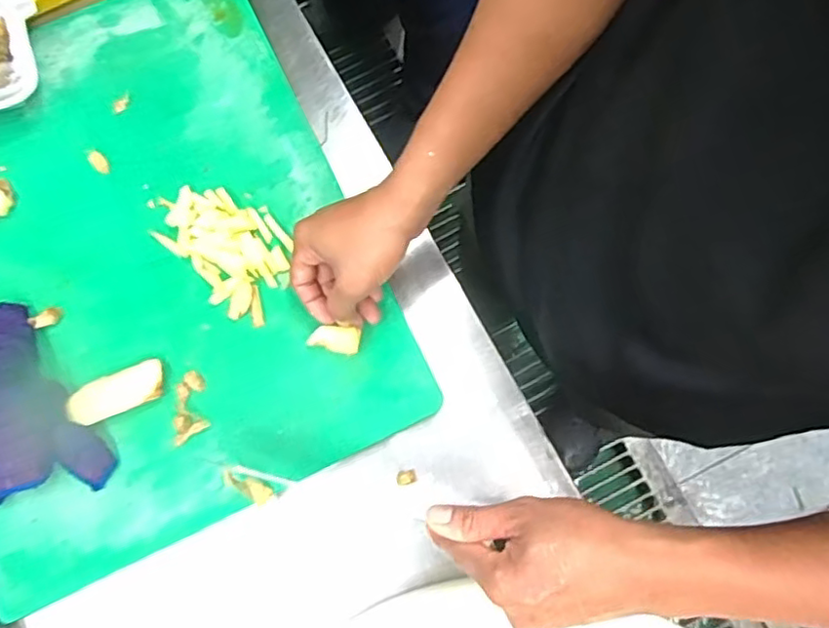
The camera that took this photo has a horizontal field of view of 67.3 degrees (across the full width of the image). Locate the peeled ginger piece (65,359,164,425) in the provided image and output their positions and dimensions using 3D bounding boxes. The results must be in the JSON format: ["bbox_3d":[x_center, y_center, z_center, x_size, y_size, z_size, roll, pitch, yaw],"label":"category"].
[{"bbox_3d":[-0.220,0.058,0.460,0.070,0.005,0.031,-21,78,-3],"label":"peeled ginger piece"}]

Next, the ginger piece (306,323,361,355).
[{"bbox_3d":[-0.059,0.017,0.457,0.037,0.009,0.020,12,78,1],"label":"ginger piece"}]

